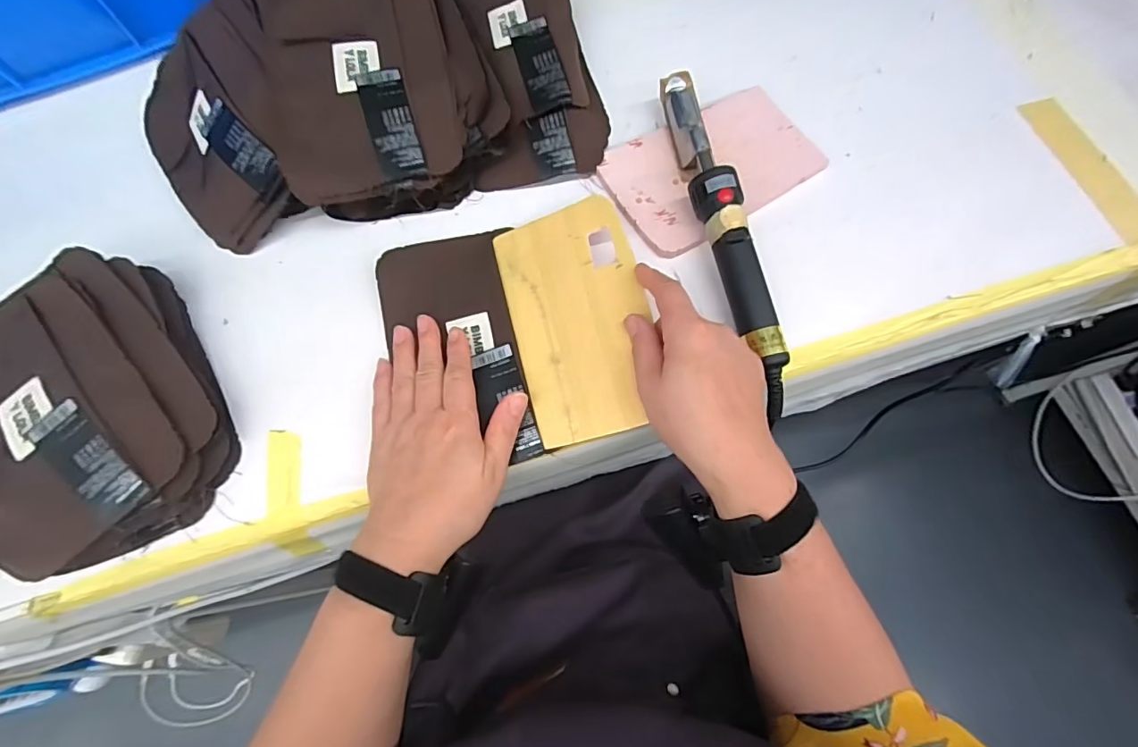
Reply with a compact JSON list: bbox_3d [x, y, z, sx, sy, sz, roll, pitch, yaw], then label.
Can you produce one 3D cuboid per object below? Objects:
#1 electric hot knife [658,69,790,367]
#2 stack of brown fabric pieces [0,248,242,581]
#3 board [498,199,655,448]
[{"bbox_3d":[0.119,-0.136,0.409,0.035,0.041,0.271,-10,70,-2],"label":"electric hot knife"},{"bbox_3d":[-0.361,0.028,0.374,0.180,0.047,0.222,-28,72,-8],"label":"stack of brown fabric pieces"},{"bbox_3d":[0.006,-0.045,0.387,0.102,0.004,0.186,-19,70,14],"label":"board"}]

